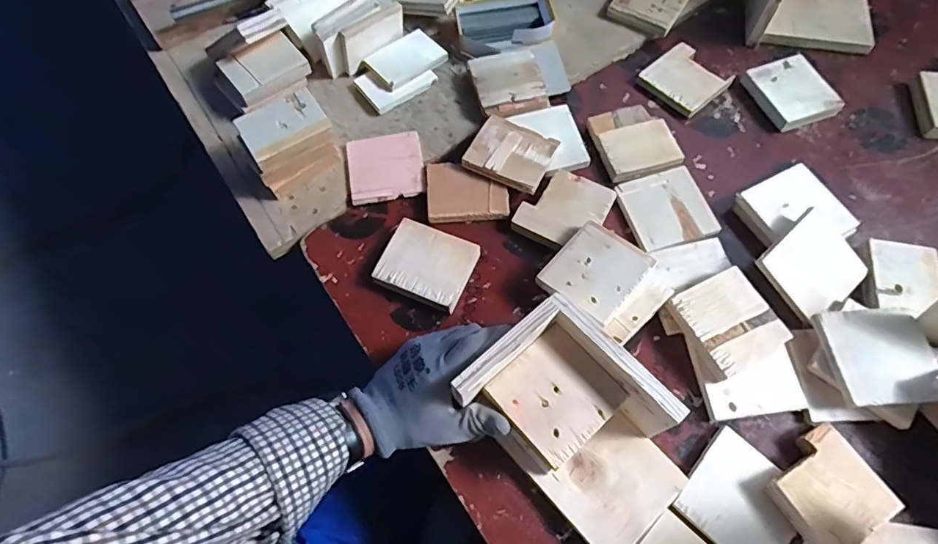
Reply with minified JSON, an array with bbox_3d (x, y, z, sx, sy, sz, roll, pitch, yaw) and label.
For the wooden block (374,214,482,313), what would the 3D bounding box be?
[{"bbox_3d":[-0.044,-0.008,0.556,0.092,0.020,0.082,22,69,7],"label":"wooden block"}]

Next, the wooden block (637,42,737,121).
[{"bbox_3d":[0.277,-0.248,0.669,0.086,0.014,0.088,-37,74,-15],"label":"wooden block"}]

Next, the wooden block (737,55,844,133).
[{"bbox_3d":[0.403,-0.225,0.652,0.085,0.023,0.092,-18,70,-9],"label":"wooden block"}]

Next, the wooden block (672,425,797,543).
[{"bbox_3d":[0.242,0.203,0.461,0.091,0.009,0.089,42,72,14],"label":"wooden block"}]

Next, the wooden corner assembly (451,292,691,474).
[{"bbox_3d":[0.084,0.104,0.431,0.143,0.038,0.114,41,73,17],"label":"wooden corner assembly"}]

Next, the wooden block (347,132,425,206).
[{"bbox_3d":[-0.099,-0.125,0.617,0.086,0.008,0.089,-9,68,-6],"label":"wooden block"}]

